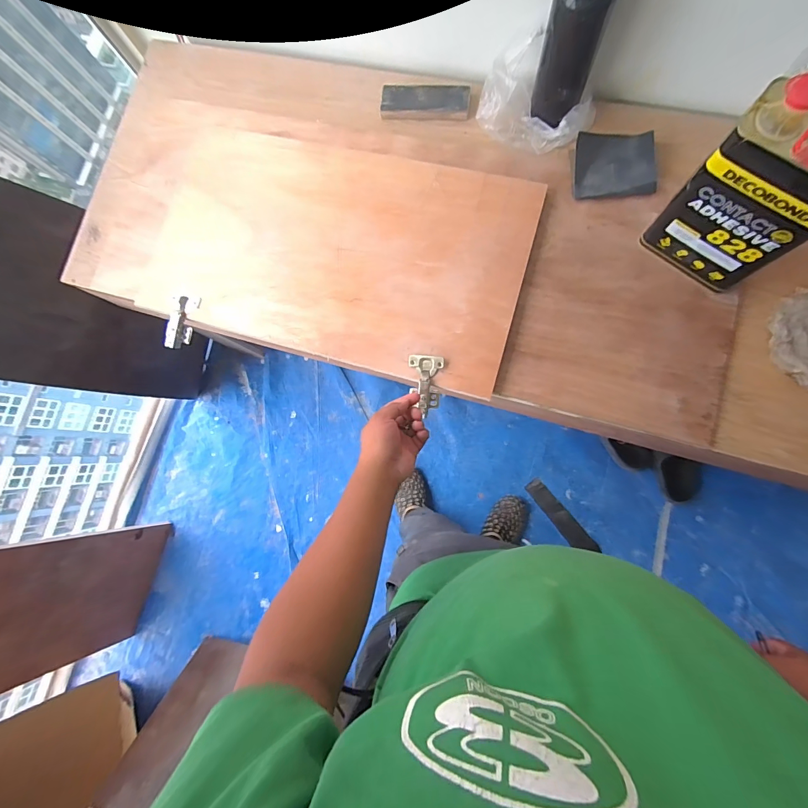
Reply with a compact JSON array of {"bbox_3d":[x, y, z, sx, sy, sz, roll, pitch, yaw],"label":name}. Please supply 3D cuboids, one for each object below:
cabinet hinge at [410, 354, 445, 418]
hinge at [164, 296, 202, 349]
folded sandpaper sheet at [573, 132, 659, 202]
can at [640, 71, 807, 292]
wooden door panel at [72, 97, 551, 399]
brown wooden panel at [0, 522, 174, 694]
[{"bbox_3d":[0.041,-0.035,0.679,0.059,0.022,0.104,-5,86,4],"label":"cabinet hinge"},{"bbox_3d":[-0.435,-0.158,0.766,0.060,0.031,0.104,15,85,9],"label":"hinge"},{"bbox_3d":[0.380,-0.430,0.702,0.137,0.028,0.116,-1,83,7],"label":"folded sandpaper sheet"},{"bbox_3d":[0.484,-0.288,0.551,0.170,0.272,0.090,41,89,10],"label":"can"},{"bbox_3d":[-0.230,-0.325,0.758,0.904,0.026,0.415,17,85,9],"label":"wooden door panel"},{"bbox_3d":[-1.013,0.574,1.041,0.040,0.764,0.430,17,84,15],"label":"brown wooden panel"}]

